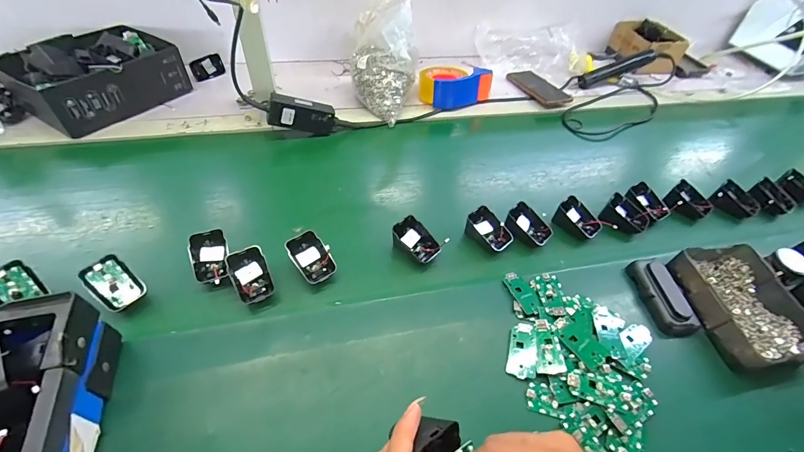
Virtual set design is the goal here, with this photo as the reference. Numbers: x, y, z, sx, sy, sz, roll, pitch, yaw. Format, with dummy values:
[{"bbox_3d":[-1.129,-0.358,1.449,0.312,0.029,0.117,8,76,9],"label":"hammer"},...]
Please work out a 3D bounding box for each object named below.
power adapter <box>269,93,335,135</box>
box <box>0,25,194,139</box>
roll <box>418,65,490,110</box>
[{"bbox_3d":[-0.179,-0.202,0.659,0.120,0.054,0.028,5,46,-28],"label":"power adapter"},{"bbox_3d":[-0.562,-0.286,0.687,0.183,0.095,0.255,26,52,17],"label":"box"},{"bbox_3d":[0.111,-0.314,0.793,0.148,0.060,0.103,-6,50,-11],"label":"roll"}]

